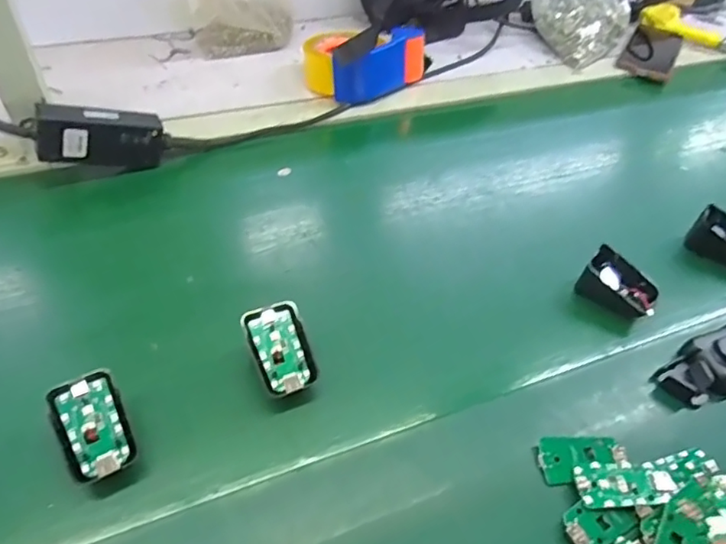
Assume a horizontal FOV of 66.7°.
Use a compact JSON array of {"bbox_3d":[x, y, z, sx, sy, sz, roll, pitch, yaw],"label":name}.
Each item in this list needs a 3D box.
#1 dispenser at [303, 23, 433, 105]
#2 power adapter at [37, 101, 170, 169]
[{"bbox_3d":[-0.002,-0.285,0.725,0.148,0.075,0.104,-25,53,-27],"label":"dispenser"},{"bbox_3d":[-0.259,-0.136,0.557,0.120,0.053,0.028,-3,44,-31],"label":"power adapter"}]

